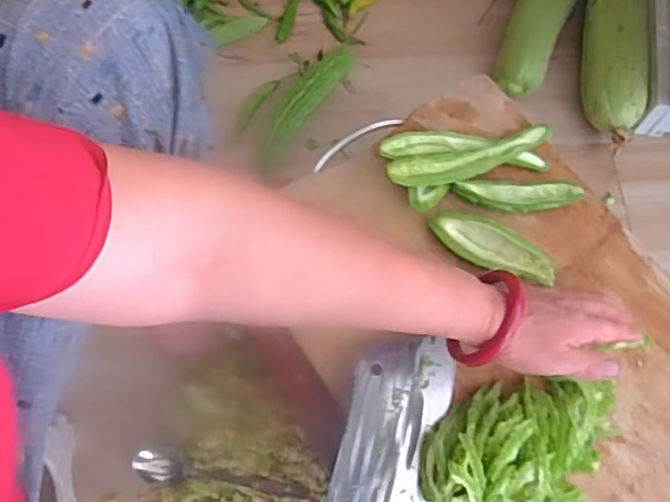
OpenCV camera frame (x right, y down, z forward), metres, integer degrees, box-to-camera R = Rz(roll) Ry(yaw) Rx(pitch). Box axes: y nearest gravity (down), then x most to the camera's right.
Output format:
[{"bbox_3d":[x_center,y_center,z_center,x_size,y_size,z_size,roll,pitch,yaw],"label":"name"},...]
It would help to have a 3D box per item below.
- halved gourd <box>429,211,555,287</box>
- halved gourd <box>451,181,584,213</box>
[{"bbox_3d":[0.135,-0.004,0.538,0.107,0.019,0.035,29,71,8],"label":"halved gourd"},{"bbox_3d":[0.159,-0.049,0.555,0.110,0.014,0.029,2,70,-1],"label":"halved gourd"}]

